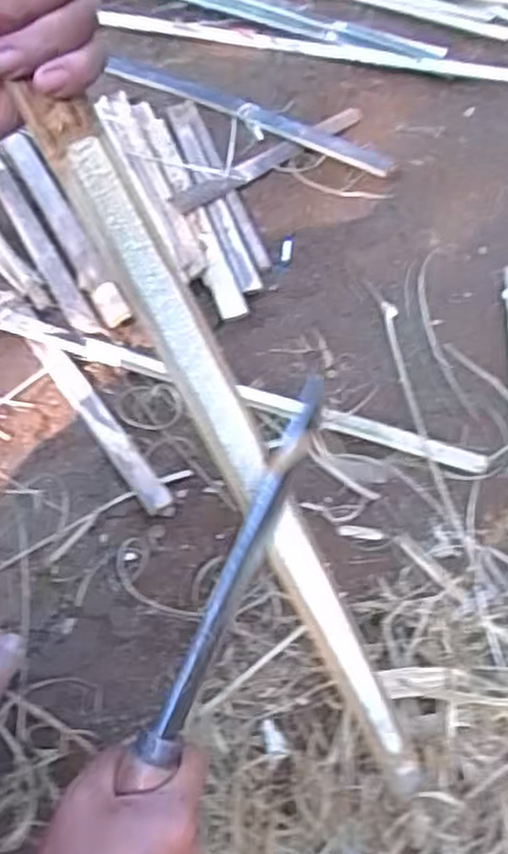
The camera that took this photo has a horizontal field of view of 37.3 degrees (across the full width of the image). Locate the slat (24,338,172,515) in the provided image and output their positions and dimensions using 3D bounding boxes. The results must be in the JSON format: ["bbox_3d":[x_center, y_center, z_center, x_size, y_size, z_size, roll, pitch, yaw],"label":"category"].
[{"bbox_3d":[-0.166,-0.010,0.795,0.027,0.017,0.267,-28,61,-22],"label":"slat"}]

